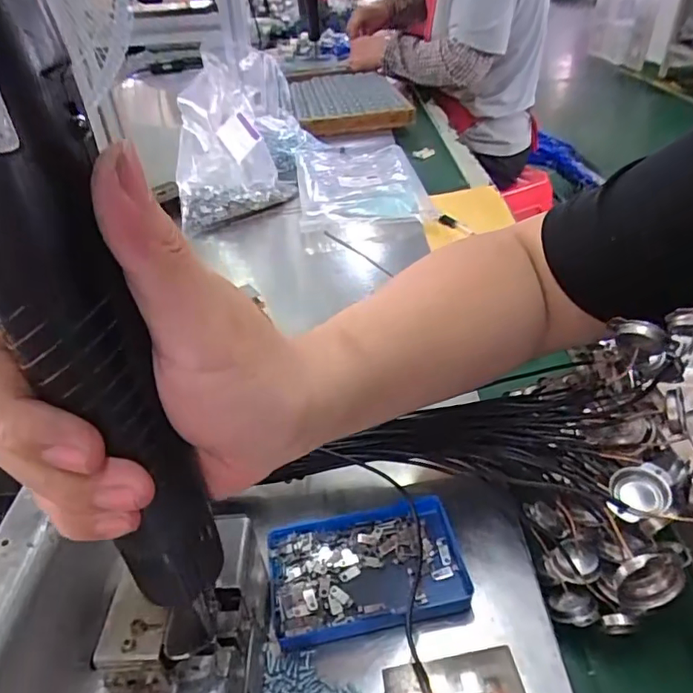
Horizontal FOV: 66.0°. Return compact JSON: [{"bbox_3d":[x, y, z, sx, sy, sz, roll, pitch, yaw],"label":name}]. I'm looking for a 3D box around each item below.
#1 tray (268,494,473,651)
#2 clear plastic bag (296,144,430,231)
[{"bbox_3d":[0.012,0.135,0.323,0.115,0.014,0.074,-8,37,-6],"label":"tray"},{"bbox_3d":[0.016,-0.262,0.842,0.183,0.040,0.348,-6,37,-2],"label":"clear plastic bag"}]

